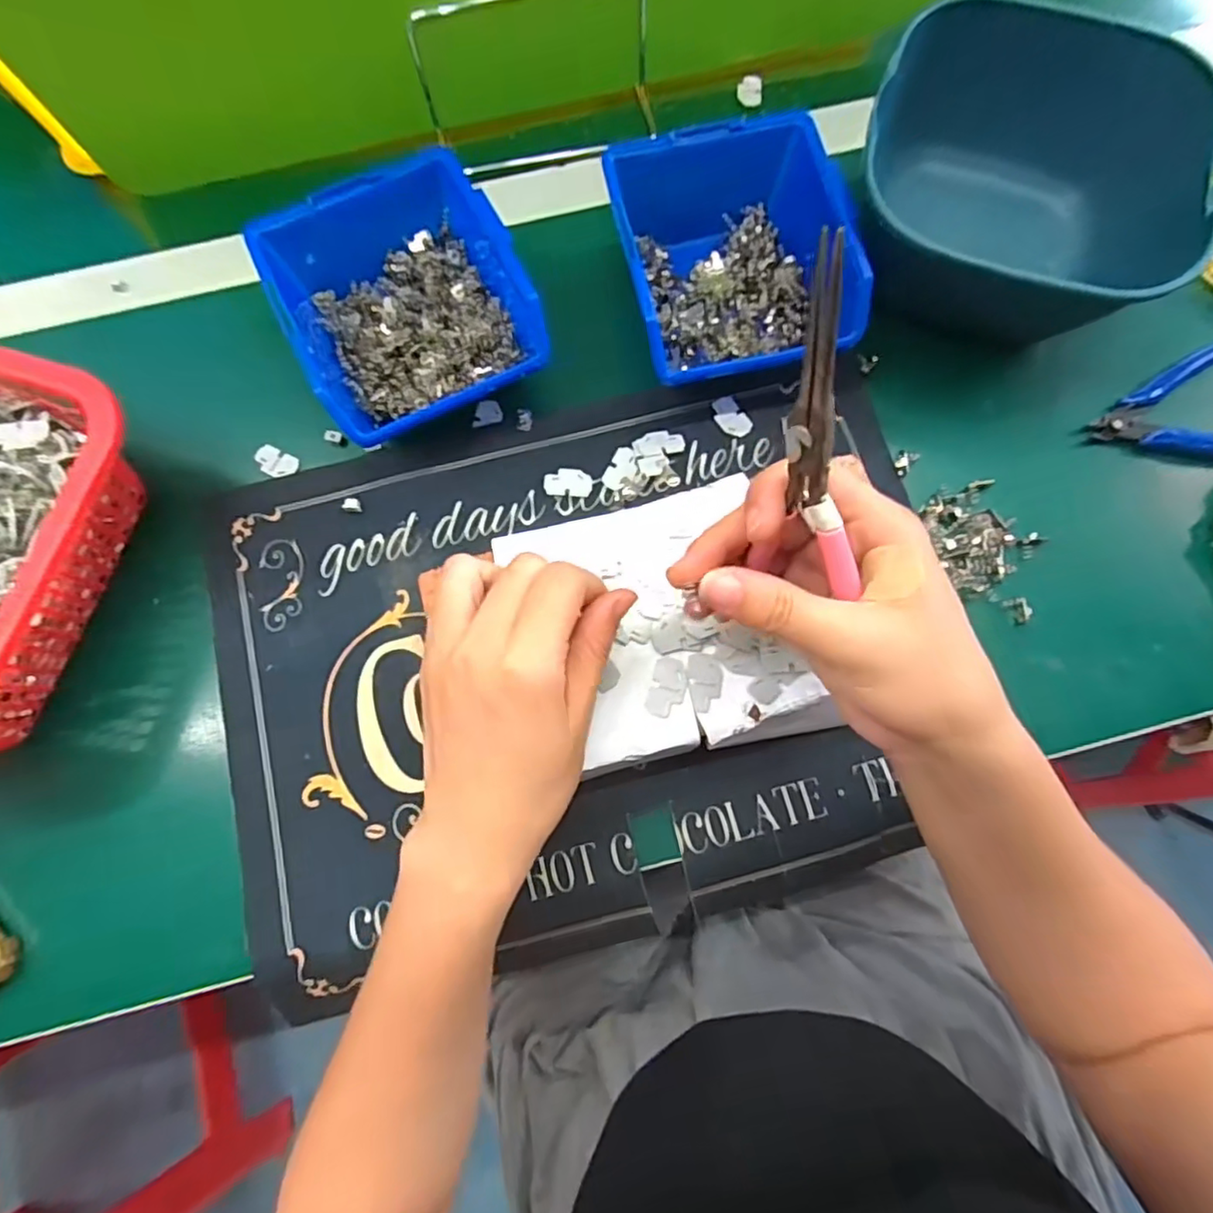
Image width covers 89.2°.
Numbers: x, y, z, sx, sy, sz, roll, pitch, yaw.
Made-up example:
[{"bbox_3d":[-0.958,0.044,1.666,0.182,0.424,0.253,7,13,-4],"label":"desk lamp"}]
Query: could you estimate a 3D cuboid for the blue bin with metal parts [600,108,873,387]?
[{"bbox_3d":[0.068,-0.191,0.345,0.119,0.062,0.130,-12,75,-2],"label":"blue bin with metal parts"}]

